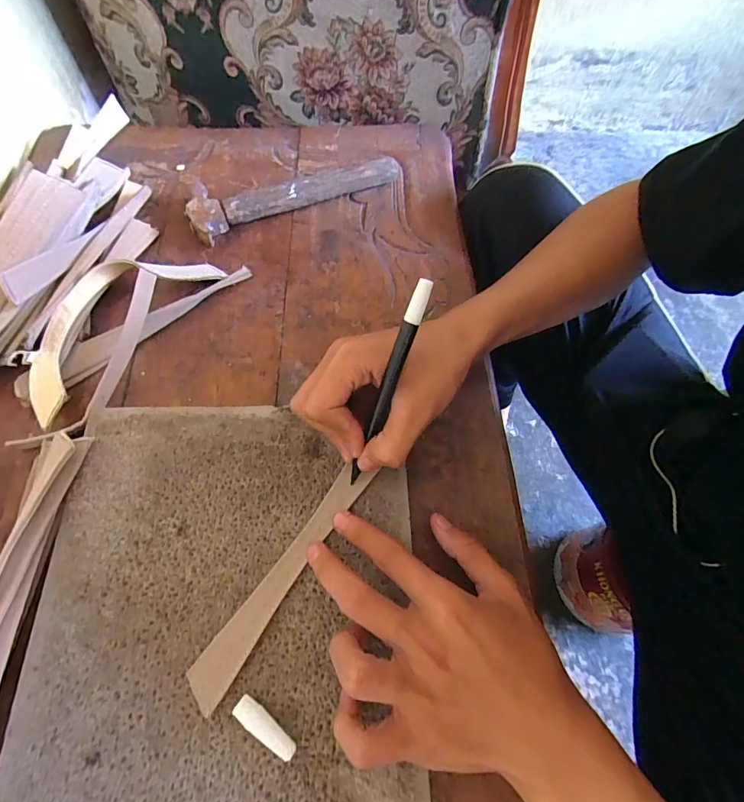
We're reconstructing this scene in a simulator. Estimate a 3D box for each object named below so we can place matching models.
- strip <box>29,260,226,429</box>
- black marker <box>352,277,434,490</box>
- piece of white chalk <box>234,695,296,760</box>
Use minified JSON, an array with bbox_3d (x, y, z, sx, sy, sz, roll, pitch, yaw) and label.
[{"bbox_3d":[-0.204,-0.065,0.337,0.071,0.033,0.177,27,65,12],"label":"strip"},{"bbox_3d":[0.008,-0.006,0.252,0.008,0.135,0.011,25,24,11],"label":"black marker"},{"bbox_3d":[-0.055,0.168,0.220,0.037,0.010,0.010,35,67,15],"label":"piece of white chalk"}]

